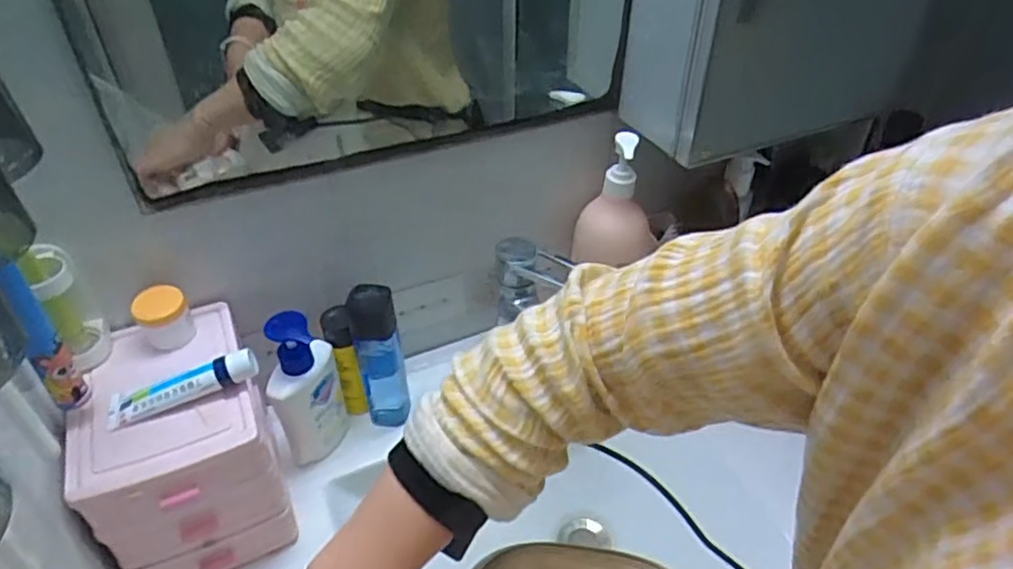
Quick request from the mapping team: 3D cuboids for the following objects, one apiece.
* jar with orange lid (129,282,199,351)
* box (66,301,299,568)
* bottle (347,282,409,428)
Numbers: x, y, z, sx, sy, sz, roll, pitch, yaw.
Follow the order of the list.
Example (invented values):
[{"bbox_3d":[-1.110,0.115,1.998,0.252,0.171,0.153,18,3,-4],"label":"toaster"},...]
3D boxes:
[{"bbox_3d":[-0.289,0.027,0.564,0.041,0.047,0.039,-20,44,-23],"label":"jar with orange lid"},{"bbox_3d":[-0.275,0.139,0.575,0.136,0.147,0.169,-17,43,-20],"label":"box"},{"bbox_3d":[-0.124,0.073,0.653,0.043,0.166,0.033,-10,41,-12],"label":"bottle"}]

